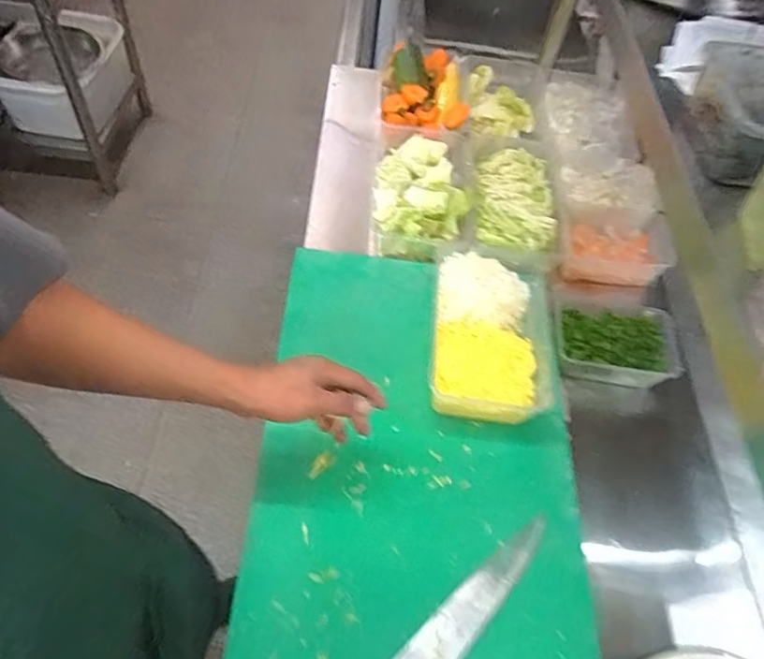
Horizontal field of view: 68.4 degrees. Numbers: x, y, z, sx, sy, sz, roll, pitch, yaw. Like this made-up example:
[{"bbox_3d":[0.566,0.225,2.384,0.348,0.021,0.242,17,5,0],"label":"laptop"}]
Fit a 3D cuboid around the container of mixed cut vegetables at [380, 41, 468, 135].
[{"bbox_3d":[0.077,-0.445,1.049,0.156,0.066,0.233,5,56,-4],"label":"container of mixed cut vegetables"}]

